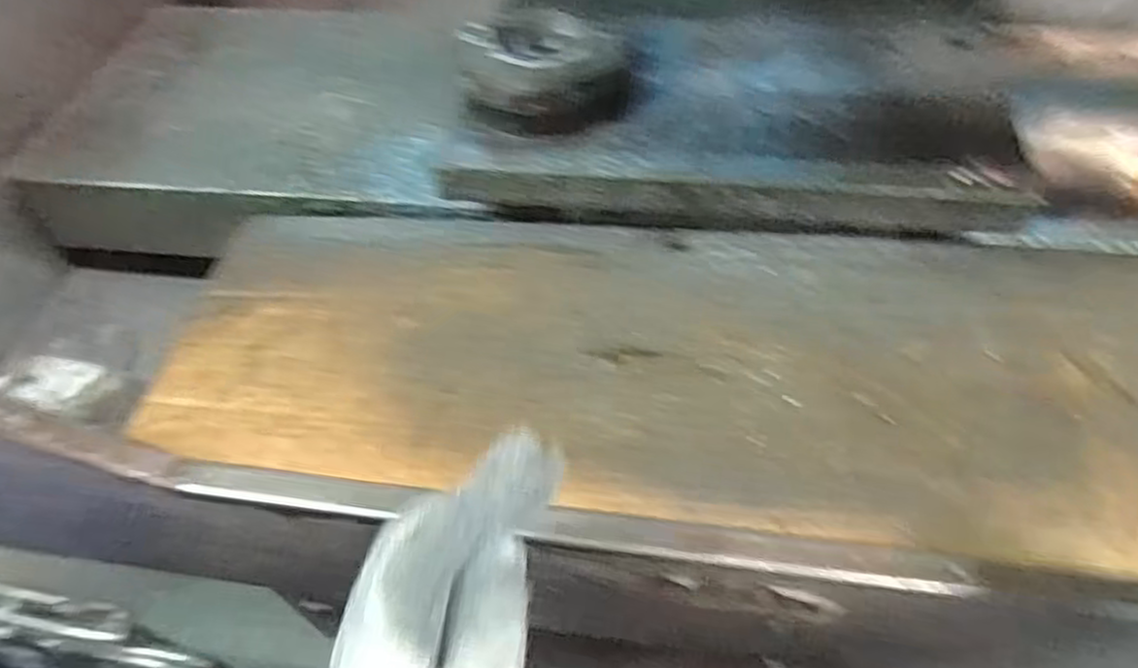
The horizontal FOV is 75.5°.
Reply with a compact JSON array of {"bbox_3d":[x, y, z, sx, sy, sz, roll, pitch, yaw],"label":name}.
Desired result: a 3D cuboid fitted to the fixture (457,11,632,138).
[{"bbox_3d":[-0.016,-0.168,0.473,0.093,0.044,0.091,-2,52,3],"label":"fixture"}]

